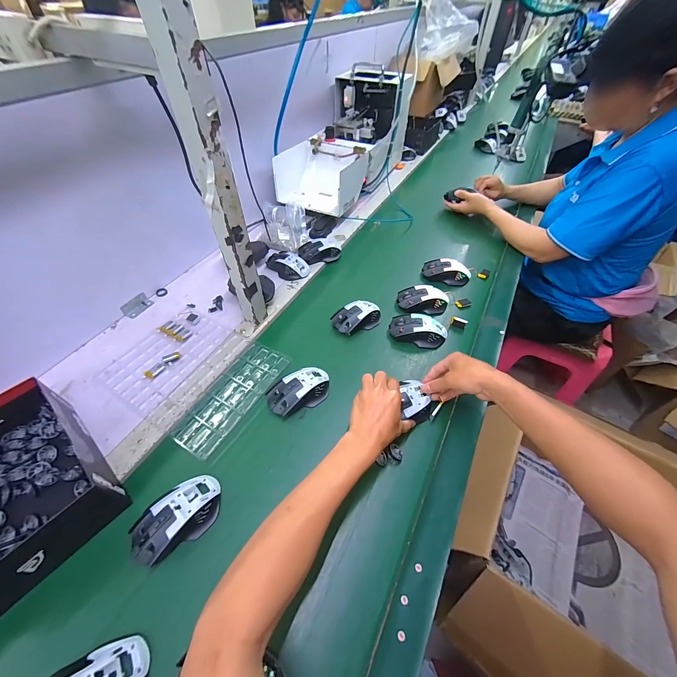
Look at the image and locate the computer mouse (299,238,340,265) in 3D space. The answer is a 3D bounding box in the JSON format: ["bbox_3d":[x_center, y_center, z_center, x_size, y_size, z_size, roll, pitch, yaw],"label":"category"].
[{"bbox_3d":[-0.051,-0.235,0.798,0.118,0.039,0.065,-21,53,-19],"label":"computer mouse"}]

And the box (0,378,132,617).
[{"bbox_3d":[-0.444,0.195,0.397,0.255,0.077,0.193,32,55,23],"label":"box"}]

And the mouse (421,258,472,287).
[{"bbox_3d":[0.271,-0.169,0.749,0.116,0.034,0.060,11,49,7],"label":"mouse"}]

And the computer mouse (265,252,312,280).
[{"bbox_3d":[-0.130,-0.188,0.759,0.113,0.035,0.061,27,53,20],"label":"computer mouse"}]

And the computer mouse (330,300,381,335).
[{"bbox_3d":[0.042,-0.043,0.653,0.106,0.048,0.061,-18,52,-17],"label":"computer mouse"}]

